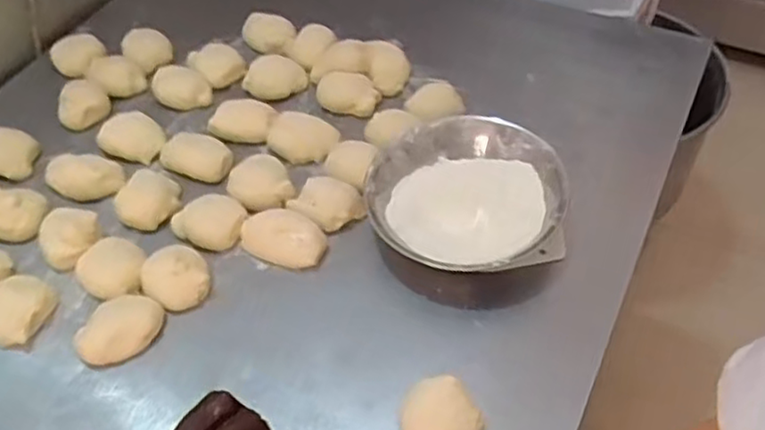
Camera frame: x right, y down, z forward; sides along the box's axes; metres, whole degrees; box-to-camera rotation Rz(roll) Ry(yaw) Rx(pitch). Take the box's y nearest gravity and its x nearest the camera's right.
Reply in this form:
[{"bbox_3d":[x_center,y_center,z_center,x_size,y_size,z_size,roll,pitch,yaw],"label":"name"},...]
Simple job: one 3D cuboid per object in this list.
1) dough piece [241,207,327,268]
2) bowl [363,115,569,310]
[{"bbox_3d":[-0.097,0.020,0.674,0.086,0.034,0.055,20,54,18],"label":"dough piece"},{"bbox_3d":[0.079,-0.009,0.677,0.181,0.060,0.191,-1,50,1],"label":"bowl"}]

